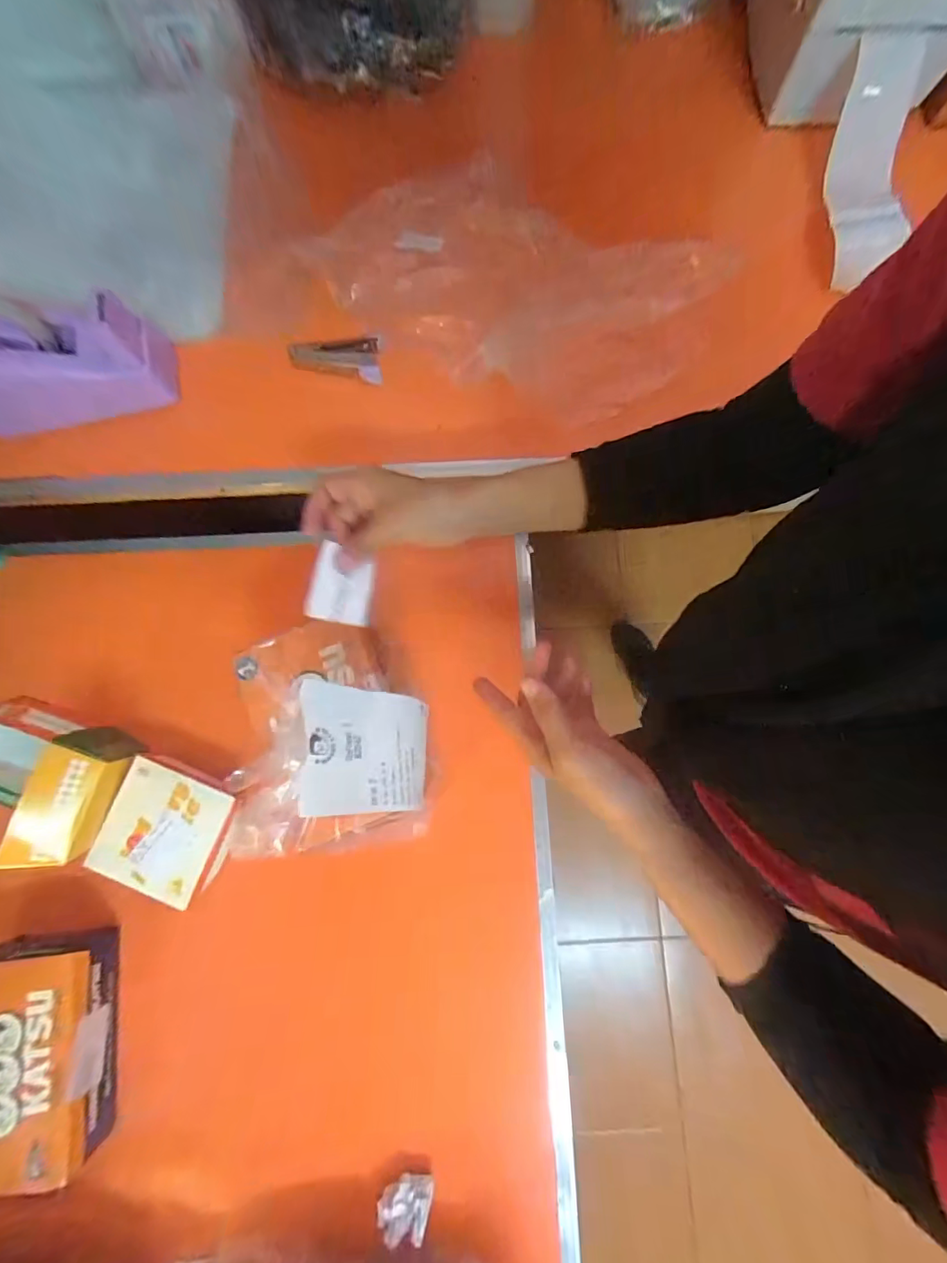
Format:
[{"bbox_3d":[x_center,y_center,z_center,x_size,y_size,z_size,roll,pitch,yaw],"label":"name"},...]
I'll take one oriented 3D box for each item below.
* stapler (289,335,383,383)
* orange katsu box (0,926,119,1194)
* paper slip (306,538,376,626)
[{"bbox_3d":[-0.137,-0.272,0.481,0.089,0.015,0.038,3,79,1],"label":"stapler"},{"bbox_3d":[-0.397,0.375,0.437,0.130,0.066,0.184,-4,79,-1],"label":"orange katsu box"},{"bbox_3d":[-0.094,-0.035,0.348,0.042,0.007,0.056,10,75,-15],"label":"paper slip"}]

